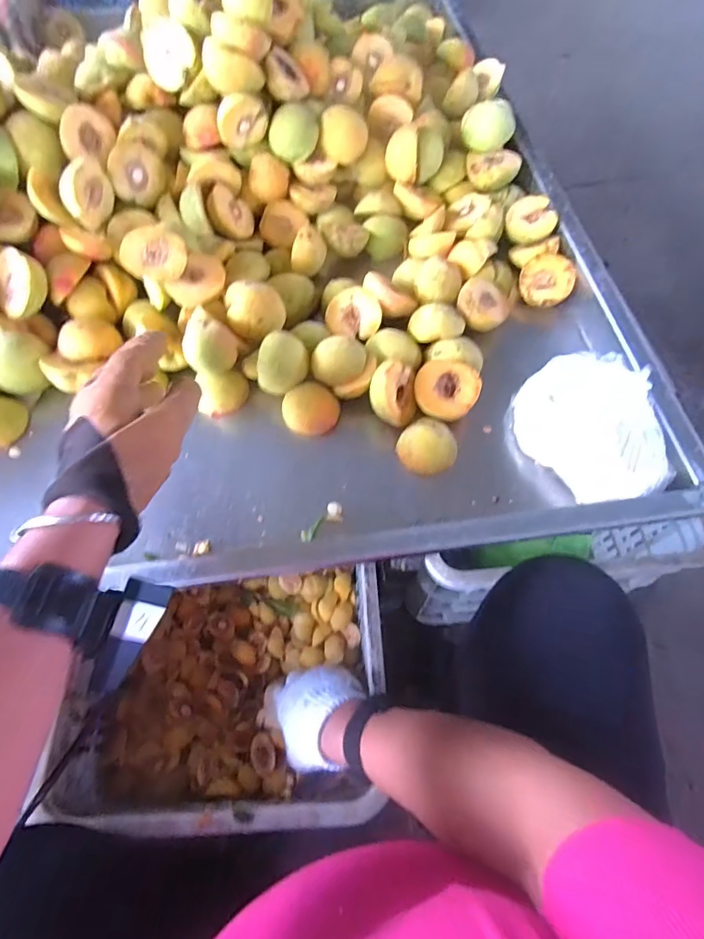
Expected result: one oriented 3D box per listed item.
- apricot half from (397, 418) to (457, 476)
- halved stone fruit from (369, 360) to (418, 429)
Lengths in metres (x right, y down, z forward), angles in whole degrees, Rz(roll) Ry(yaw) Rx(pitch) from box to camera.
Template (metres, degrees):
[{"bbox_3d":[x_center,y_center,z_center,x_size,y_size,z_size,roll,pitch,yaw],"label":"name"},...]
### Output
[{"bbox_3d":[0.071,-0.022,0.456,0.054,0.028,0.047,14,61,7],"label":"apricot half"},{"bbox_3d":[0.041,-0.075,0.476,0.043,0.030,0.054,-1,60,-1],"label":"halved stone fruit"}]

